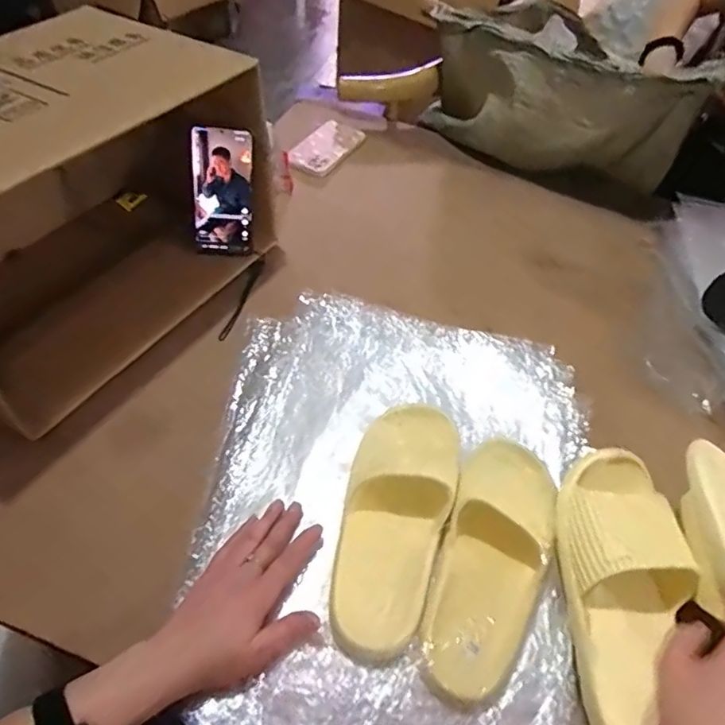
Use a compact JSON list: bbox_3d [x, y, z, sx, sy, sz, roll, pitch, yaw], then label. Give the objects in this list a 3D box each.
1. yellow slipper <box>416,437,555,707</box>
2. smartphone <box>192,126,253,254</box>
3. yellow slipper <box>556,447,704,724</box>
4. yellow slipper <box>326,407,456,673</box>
[{"bbox_3d":[0.123,0.172,0.501,0.093,0.053,0.241,20,53,10],"label":"yellow slipper"},{"bbox_3d":[-0.174,-0.210,0.680,0.067,0.155,0.009,-1,34,-15],"label":"smartphone"},{"bbox_3d":[0.236,0.205,0.490,0.109,0.060,0.255,8,72,1],"label":"yellow slipper"},{"bbox_3d":[0.034,0.138,0.527,0.097,0.053,0.256,13,52,5],"label":"yellow slipper"}]

